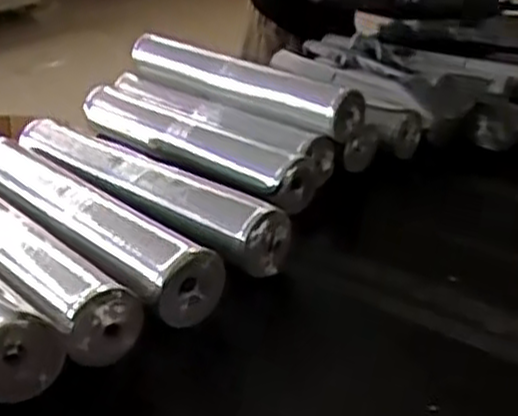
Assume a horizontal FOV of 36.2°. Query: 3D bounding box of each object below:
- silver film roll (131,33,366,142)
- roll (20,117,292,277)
[{"bbox_3d":[-0.039,-0.235,1.475,0.531,0.087,0.085,21,31,36],"label":"silver film roll"},{"bbox_3d":[-0.178,-0.036,1.192,0.534,0.069,0.085,21,31,36],"label":"roll"}]

